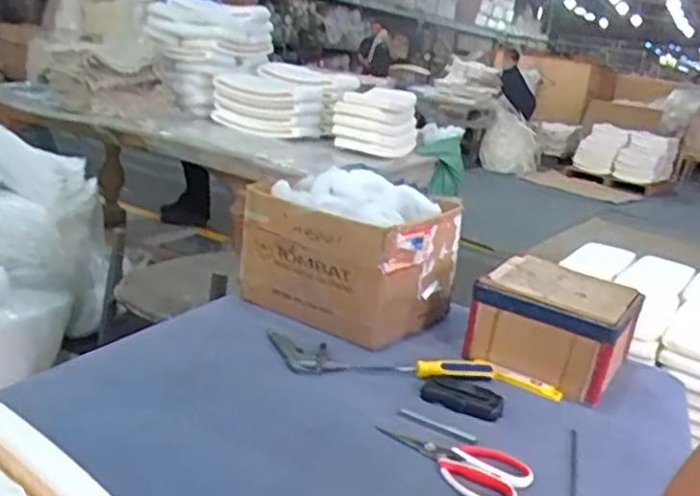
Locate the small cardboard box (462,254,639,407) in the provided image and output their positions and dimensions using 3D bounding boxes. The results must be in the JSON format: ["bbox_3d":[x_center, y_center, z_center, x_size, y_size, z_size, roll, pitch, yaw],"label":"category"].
[{"bbox_3d":[0.311,0.118,1.065,0.210,0.127,0.234,17,20,31],"label":"small cardboard box"}]

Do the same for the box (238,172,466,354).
[{"bbox_3d":[-0.005,0.009,1.164,0.286,0.225,0.257,19,21,35],"label":"box"}]

